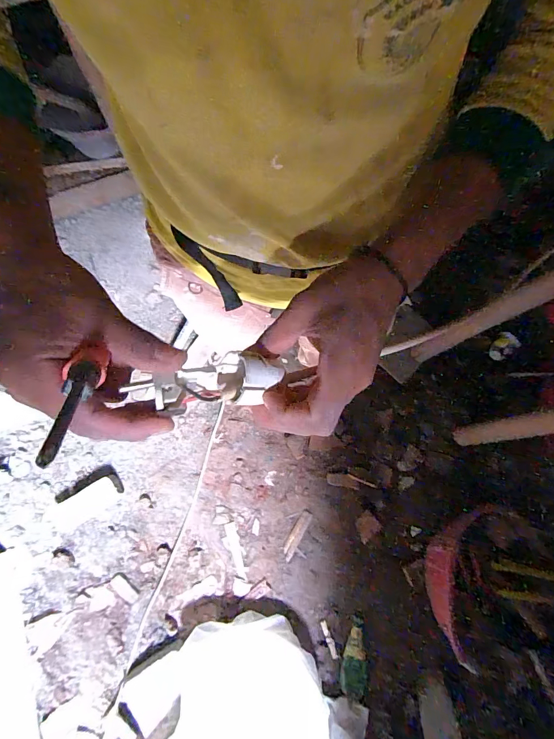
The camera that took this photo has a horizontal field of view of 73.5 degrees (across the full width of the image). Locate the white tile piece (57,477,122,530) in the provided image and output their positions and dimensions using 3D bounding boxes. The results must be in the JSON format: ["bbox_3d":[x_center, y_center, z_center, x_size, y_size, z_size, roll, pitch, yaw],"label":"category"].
[{"bbox_3d":[-0.585,0.409,1.150,0.185,0.013,0.088,-32,81,-6],"label":"white tile piece"}]

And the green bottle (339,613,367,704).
[{"bbox_3d":[0.219,0.787,1.020,0.065,0.053,0.184,15,80,2],"label":"green bottle"}]

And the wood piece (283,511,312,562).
[{"bbox_3d":[0.061,0.507,1.134,0.035,0.009,0.148,30,81,5],"label":"wood piece"}]

